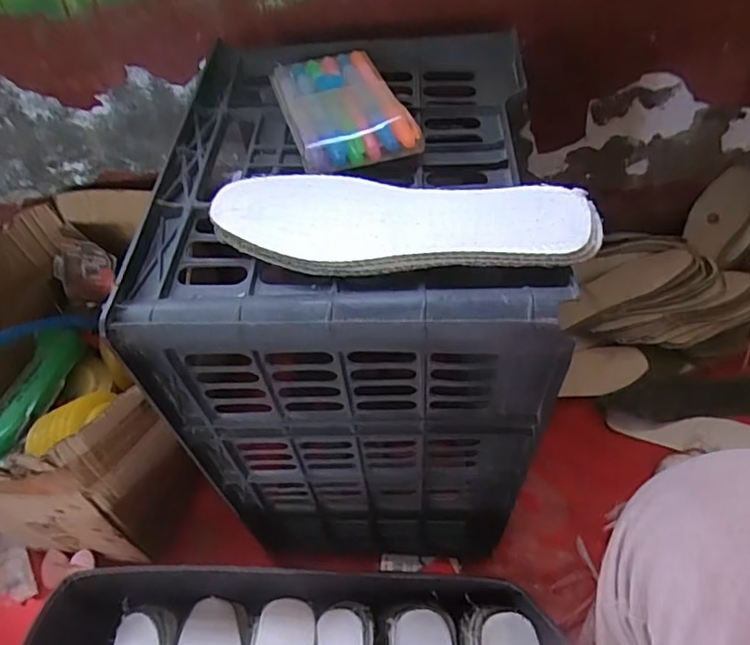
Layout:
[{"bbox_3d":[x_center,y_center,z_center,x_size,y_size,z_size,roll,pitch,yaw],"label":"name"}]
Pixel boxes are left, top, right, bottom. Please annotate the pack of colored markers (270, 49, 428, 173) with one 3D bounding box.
[{"bbox_3d":[-0.028,-0.172,0.438,0.084,0.016,0.145,-15,51,-9],"label":"pack of colored markers"}]

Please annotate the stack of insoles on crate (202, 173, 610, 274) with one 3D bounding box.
[{"bbox_3d":[0.014,-0.063,0.349,0.230,0.021,0.071,3,51,5],"label":"stack of insoles on crate"}]

